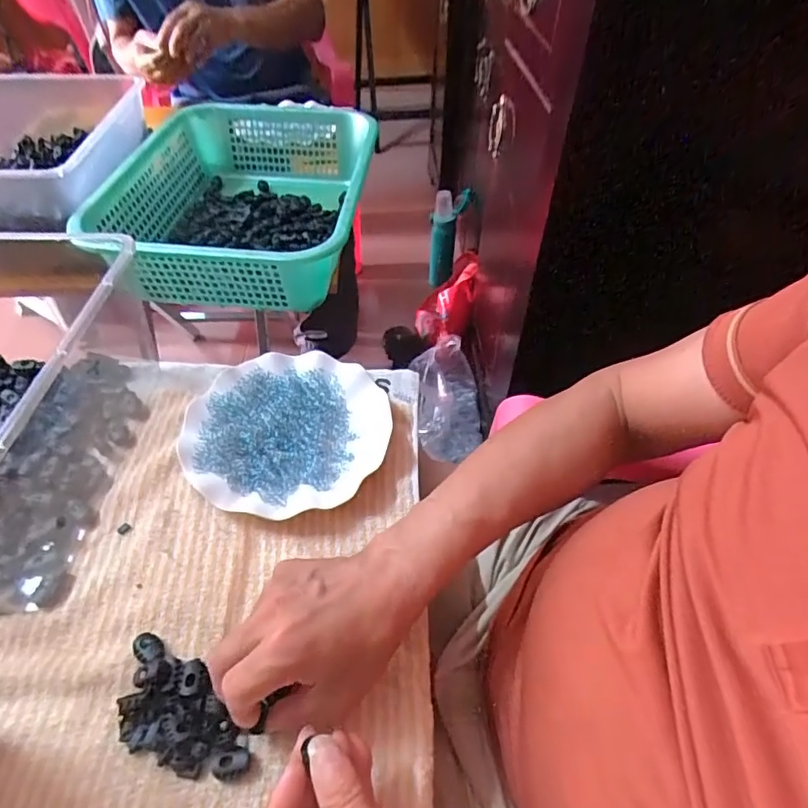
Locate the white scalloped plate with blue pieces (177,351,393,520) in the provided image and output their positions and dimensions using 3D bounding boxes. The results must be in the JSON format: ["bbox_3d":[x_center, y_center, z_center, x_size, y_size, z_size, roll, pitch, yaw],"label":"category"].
[{"bbox_3d":[-0.106,0.019,0.472,0.177,0.021,0.179,0,49,0],"label":"white scalloped plate with blue pieces"}]

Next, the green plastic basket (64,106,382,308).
[{"bbox_3d":[-0.200,-0.268,0.682,0.292,0.101,0.385,2,49,1],"label":"green plastic basket"}]

